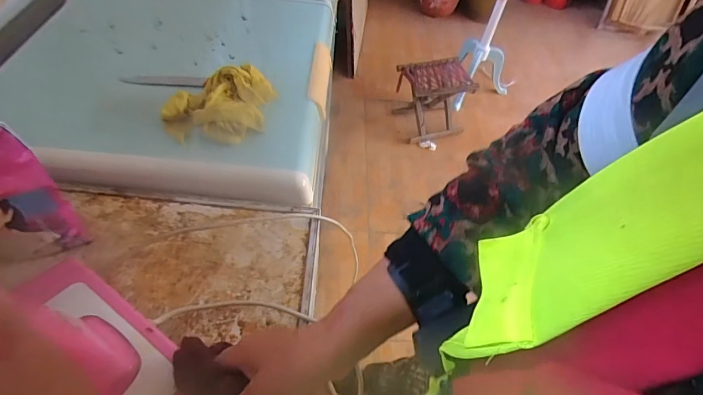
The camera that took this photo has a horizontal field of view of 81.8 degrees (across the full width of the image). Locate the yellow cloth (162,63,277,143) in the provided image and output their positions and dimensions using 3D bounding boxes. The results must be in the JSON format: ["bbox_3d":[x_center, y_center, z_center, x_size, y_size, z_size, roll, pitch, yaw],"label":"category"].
[{"bbox_3d":[-0.198,-0.142,0.620,0.142,0.049,0.142,7,55,3],"label":"yellow cloth"}]

